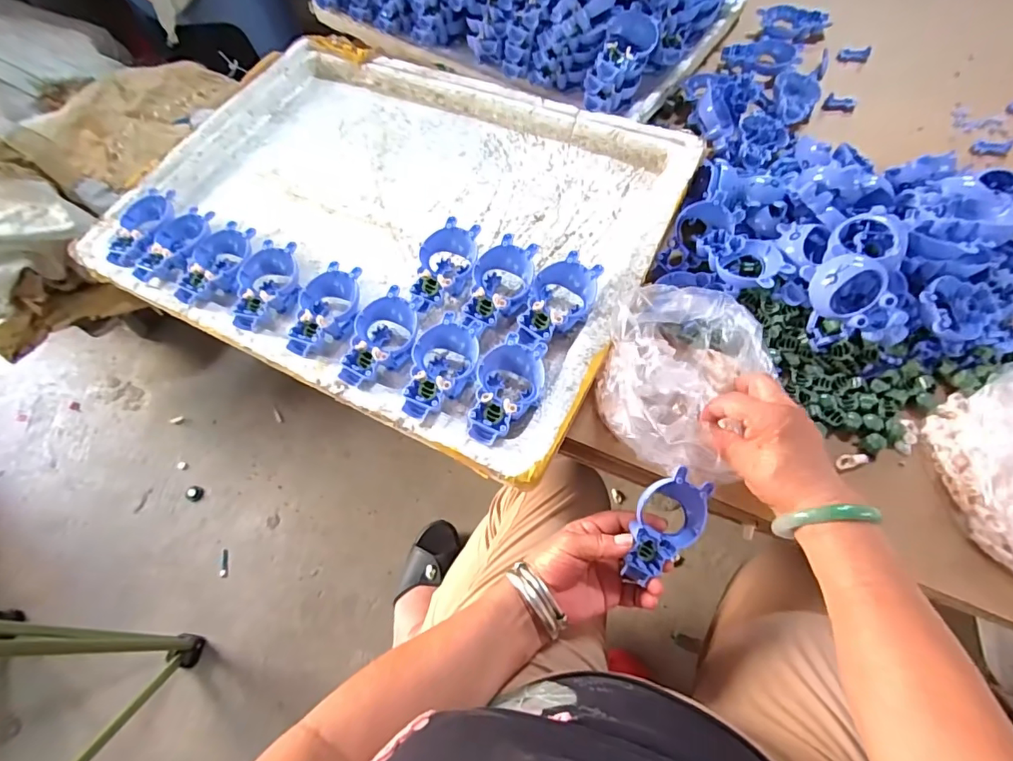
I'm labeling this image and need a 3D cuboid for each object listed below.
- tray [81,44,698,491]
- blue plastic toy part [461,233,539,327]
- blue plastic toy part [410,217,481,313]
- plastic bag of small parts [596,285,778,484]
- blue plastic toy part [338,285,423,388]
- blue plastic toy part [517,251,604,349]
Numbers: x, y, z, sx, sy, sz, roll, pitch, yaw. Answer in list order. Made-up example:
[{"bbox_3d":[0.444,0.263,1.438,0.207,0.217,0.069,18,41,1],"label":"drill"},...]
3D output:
[{"bbox_3d":[-0.133,-0.204,0.571,0.596,0.049,0.456,26,68,13],"label":"tray"},{"bbox_3d":[-0.006,-0.089,0.496,0.060,0.044,0.103,10,64,9],"label":"blue plastic toy part"},{"bbox_3d":[-0.062,-0.109,0.512,0.057,0.044,0.106,6,64,7],"label":"blue plastic toy part"},{"bbox_3d":[0.163,-0.002,0.446,0.145,0.069,0.157,17,66,10],"label":"plastic bag of small parts"},{"bbox_3d":[-0.119,-0.038,0.480,0.058,0.039,0.097,12,64,10],"label":"blue plastic toy part"},{"bbox_3d":[0.047,-0.073,0.486,0.058,0.042,0.101,31,69,18],"label":"blue plastic toy part"}]

